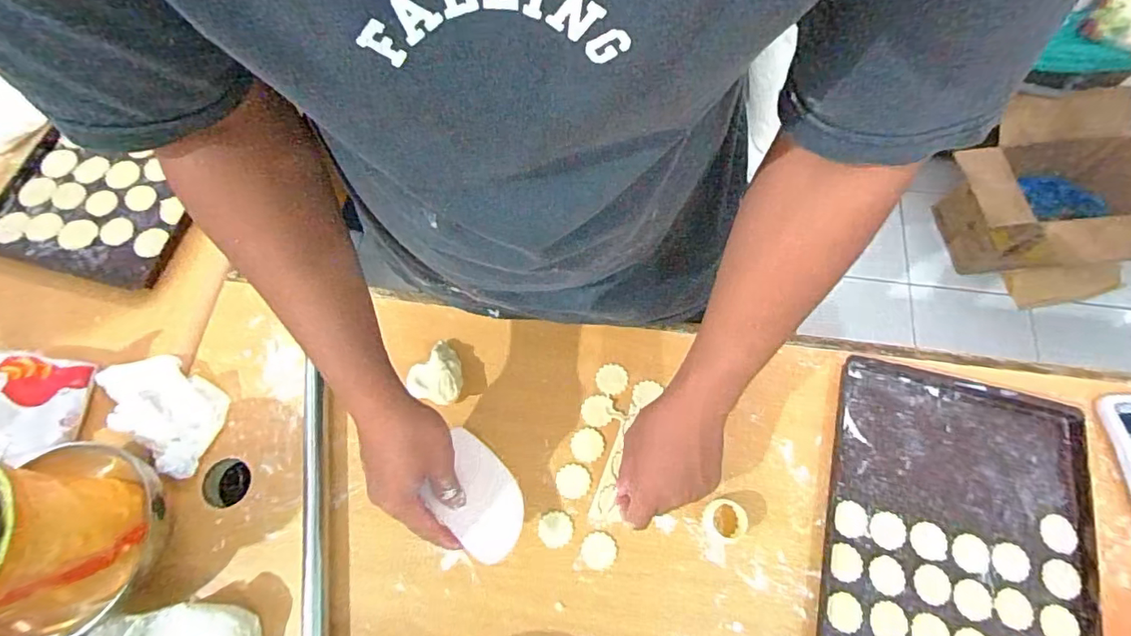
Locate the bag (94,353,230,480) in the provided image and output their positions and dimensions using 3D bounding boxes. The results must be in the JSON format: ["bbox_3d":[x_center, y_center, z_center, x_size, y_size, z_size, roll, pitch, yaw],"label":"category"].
[{"bbox_3d":[-0.425,0.092,0.558,0.147,0.033,0.084,36,74,14],"label":"bag"}]

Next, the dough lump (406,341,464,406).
[{"bbox_3d":[-0.139,0.061,0.562,0.056,0.046,0.070,-25,71,-7],"label":"dough lump"}]

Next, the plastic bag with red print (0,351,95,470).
[{"bbox_3d":[-0.541,0.079,0.508,0.047,0.130,0.108,-9,69,-2],"label":"plastic bag with red print"}]

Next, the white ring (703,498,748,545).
[{"bbox_3d":[0.155,0.197,0.510,0.038,0.016,0.041,-1,69,2],"label":"white ring"}]

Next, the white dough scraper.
[{"bbox_3d":[-0.081,0.163,0.484,0.112,0.006,0.078,52,46,0],"label":"white dough scraper"}]

